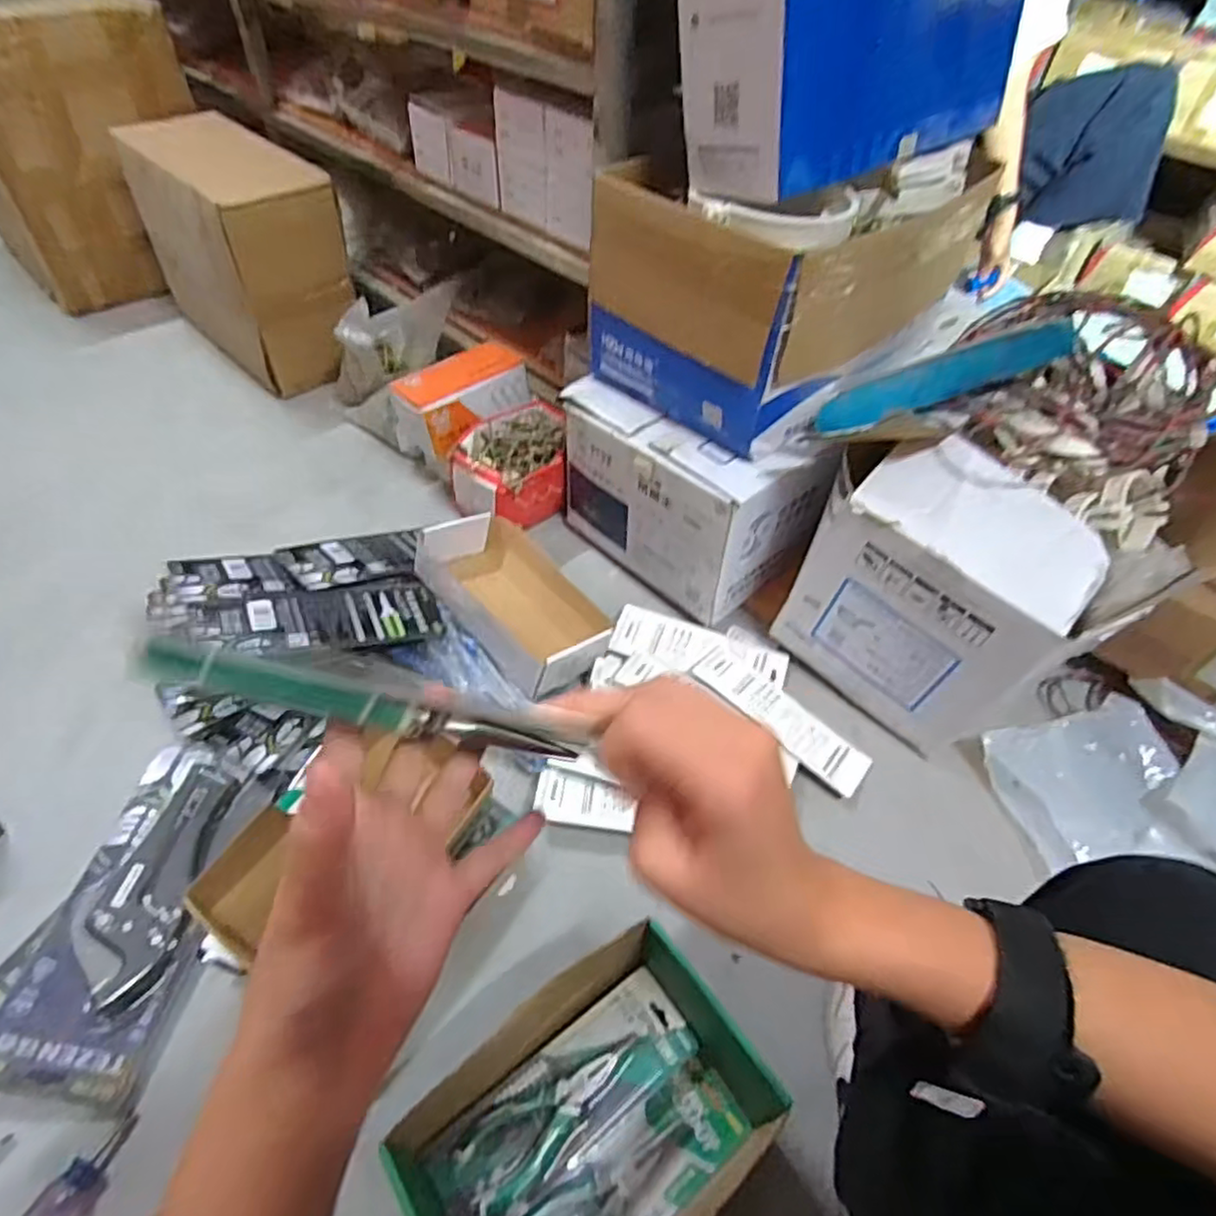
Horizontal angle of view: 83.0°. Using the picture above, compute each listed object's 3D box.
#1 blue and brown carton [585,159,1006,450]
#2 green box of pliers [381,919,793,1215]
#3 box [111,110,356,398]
[{"bbox_3d":[0.209,-0.397,0.842,0.381,0.230,0.275,-31,58,-27],"label":"blue and brown carton"},{"bbox_3d":[-0.013,0.407,0.529,0.278,0.106,0.187,-31,58,-27],"label":"green box of pliers"},{"bbox_3d":[-0.652,-0.632,1.248,0.198,0.364,0.400,-36,60,-29],"label":"box"}]

